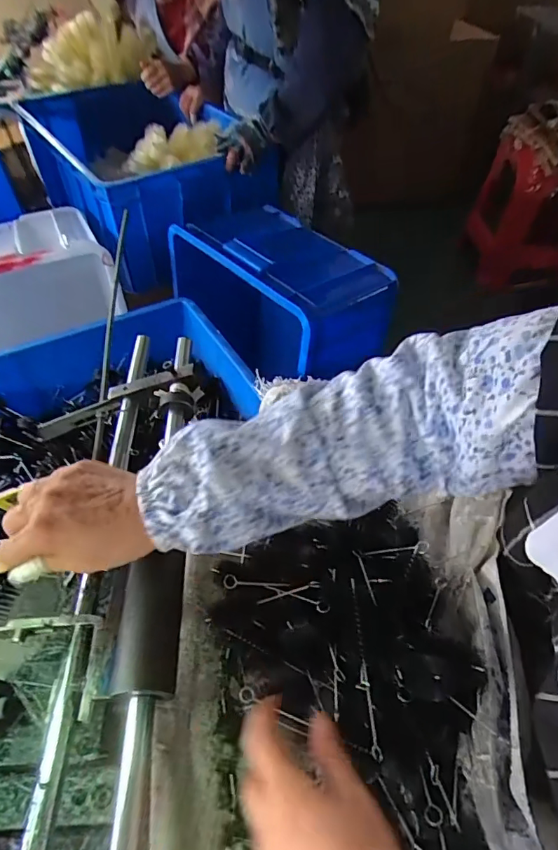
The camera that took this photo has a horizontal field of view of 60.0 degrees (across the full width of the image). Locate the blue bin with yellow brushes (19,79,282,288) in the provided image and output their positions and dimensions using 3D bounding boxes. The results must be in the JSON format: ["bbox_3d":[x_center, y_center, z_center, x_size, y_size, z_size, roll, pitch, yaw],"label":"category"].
[{"bbox_3d":[-0.310,-0.586,1.122,0.386,0.225,0.625,-28,54,-23],"label":"blue bin with yellow brushes"}]

